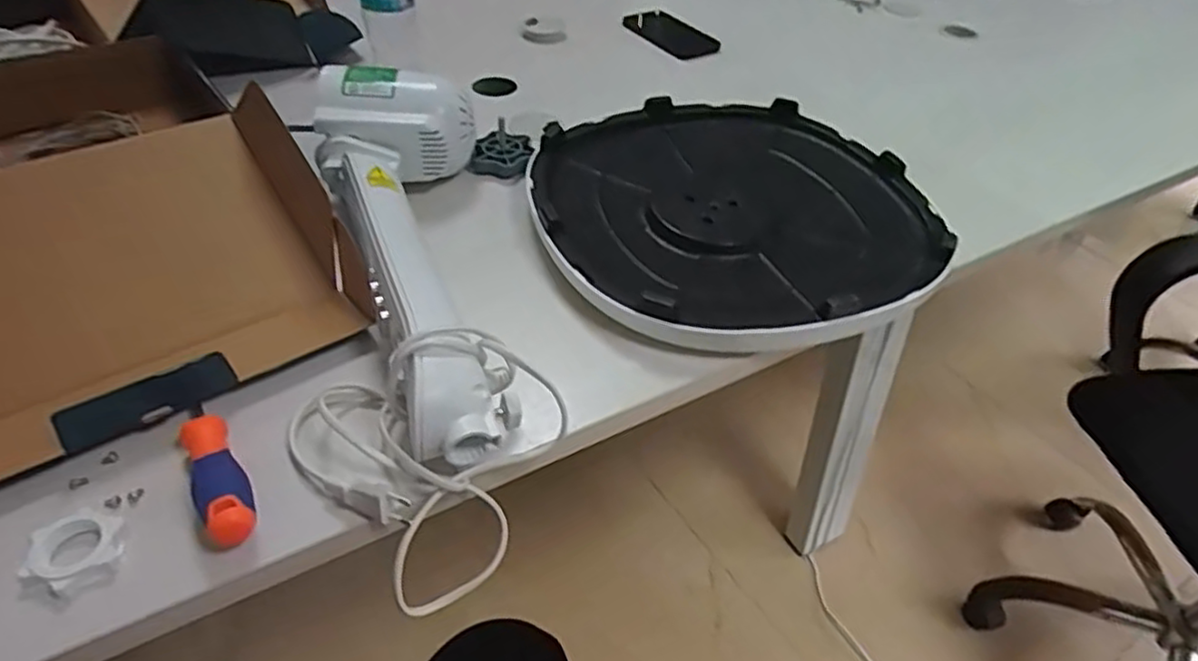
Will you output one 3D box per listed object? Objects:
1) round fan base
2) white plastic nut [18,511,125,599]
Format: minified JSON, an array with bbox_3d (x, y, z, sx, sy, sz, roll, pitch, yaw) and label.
[{"bbox_3d":[0.134,-0.126,0.725,0.389,0.049,0.388,2,43,-2],"label":"round fan base"},{"bbox_3d":[-0.316,0.134,0.425,0.047,0.013,0.049,-5,44,-10],"label":"white plastic nut"}]

